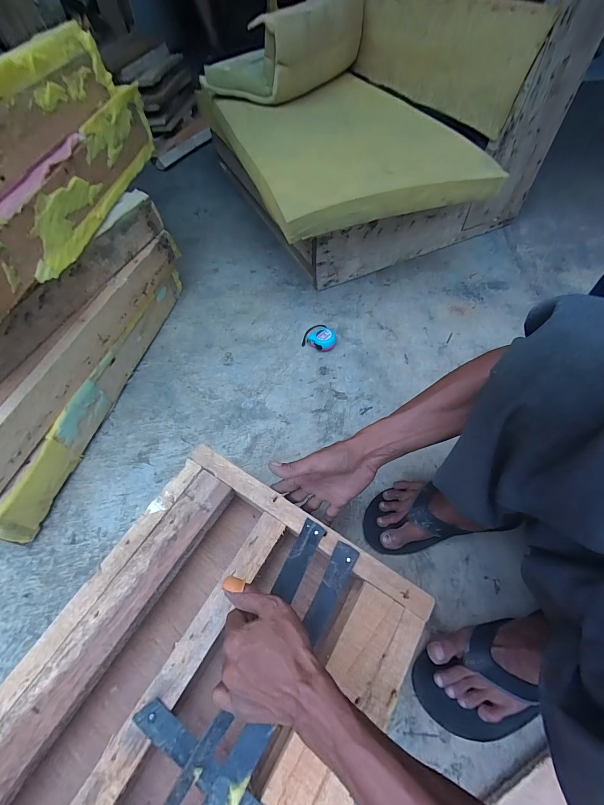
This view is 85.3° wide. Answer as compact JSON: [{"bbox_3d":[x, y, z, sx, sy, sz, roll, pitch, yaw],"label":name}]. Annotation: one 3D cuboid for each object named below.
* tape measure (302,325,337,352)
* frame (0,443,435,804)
[{"bbox_3d":[0.044,-0.175,0.839,0.083,0.039,0.089,2,56,3],"label":"tape measure"},{"bbox_3d":[-0.187,0.439,0.355,0.387,0.114,0.709,27,61,19],"label":"frame"}]

